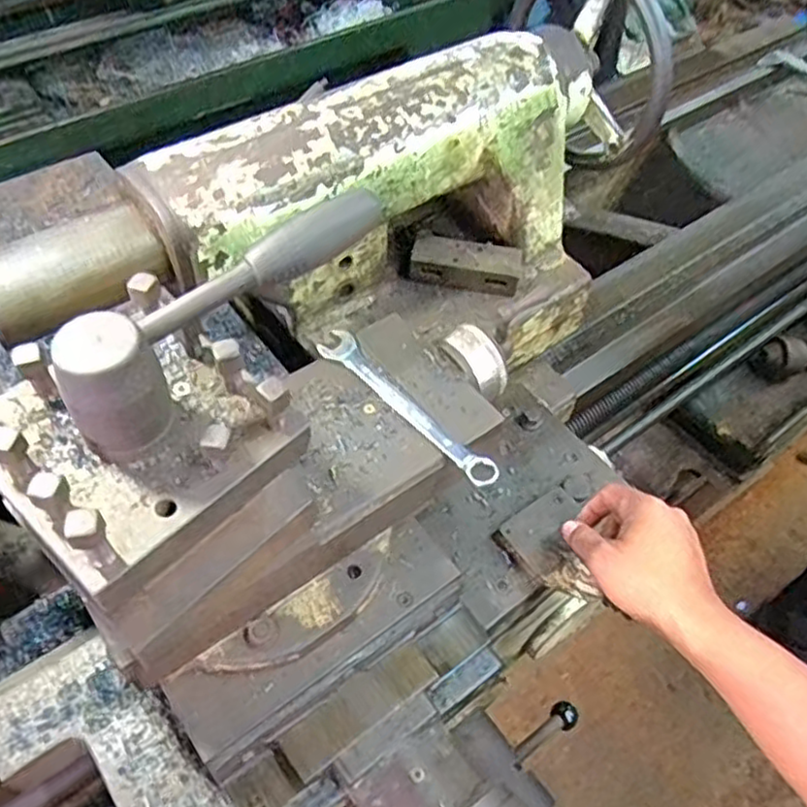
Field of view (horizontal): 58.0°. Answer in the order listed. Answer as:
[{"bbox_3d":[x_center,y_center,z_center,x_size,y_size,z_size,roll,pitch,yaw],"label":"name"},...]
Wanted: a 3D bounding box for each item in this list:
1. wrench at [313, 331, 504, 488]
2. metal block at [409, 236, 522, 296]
[{"bbox_3d":[0.003,-0.001,0.547,0.028,0.011,0.178,-37,63,-27],"label":"wrench"},{"bbox_3d":[0.064,-0.141,0.745,0.108,0.025,0.047,9,53,3],"label":"metal block"}]

